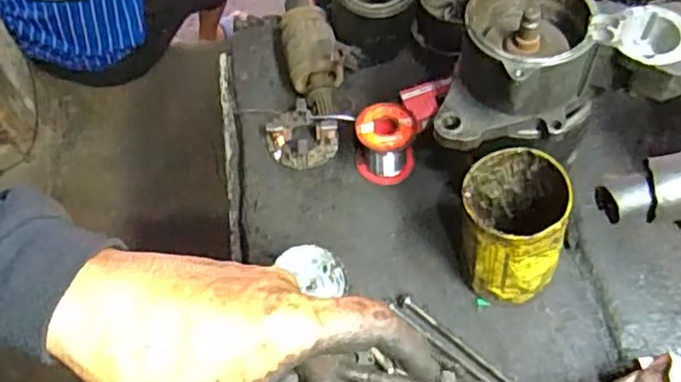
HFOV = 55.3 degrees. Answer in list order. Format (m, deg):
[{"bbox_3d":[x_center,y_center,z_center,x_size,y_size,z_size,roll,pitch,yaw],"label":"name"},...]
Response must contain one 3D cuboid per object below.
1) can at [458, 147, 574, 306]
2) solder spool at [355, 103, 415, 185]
[{"bbox_3d":[0.127,0.028,0.498,0.074,0.111,0.075,-1,57,1],"label":"can"},{"bbox_3d":[0.041,-0.042,0.591,0.050,0.059,0.047,-1,57,1],"label":"solder spool"}]

